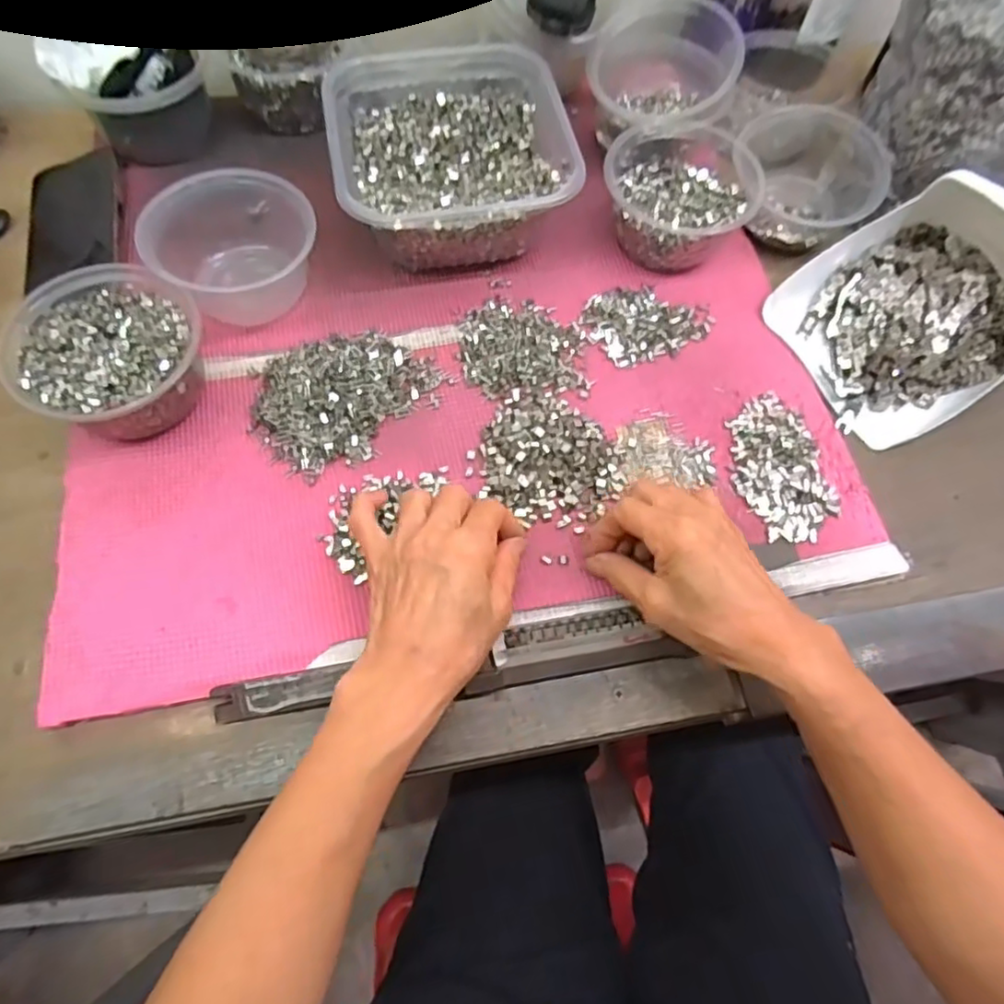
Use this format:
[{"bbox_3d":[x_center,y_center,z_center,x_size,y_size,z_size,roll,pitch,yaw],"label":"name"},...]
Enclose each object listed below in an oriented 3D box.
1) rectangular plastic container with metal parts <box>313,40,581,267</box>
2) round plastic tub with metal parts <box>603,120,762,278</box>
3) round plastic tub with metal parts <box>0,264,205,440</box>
[{"bbox_3d":[-0.042,-0.267,0.498,0.169,0.076,0.176,-9,68,-6],"label":"rectangular plastic container with metal parts"},{"bbox_3d":[0.135,-0.238,0.500,0.113,0.061,0.107,1,67,-2],"label":"round plastic tub with metal parts"},{"bbox_3d":[-0.253,-0.092,0.424,0.109,0.069,0.110,1,67,-2],"label":"round plastic tub with metal parts"}]

